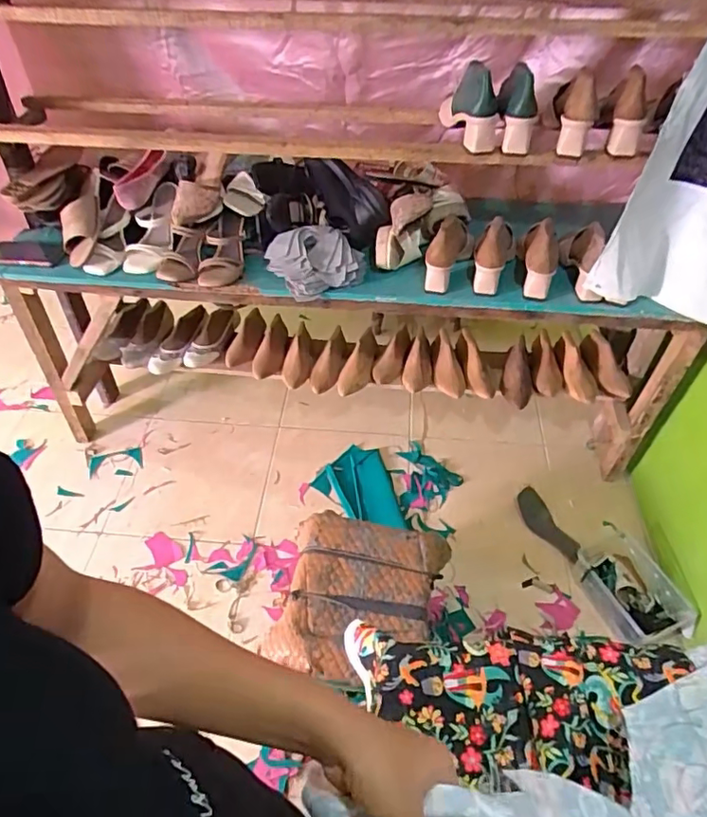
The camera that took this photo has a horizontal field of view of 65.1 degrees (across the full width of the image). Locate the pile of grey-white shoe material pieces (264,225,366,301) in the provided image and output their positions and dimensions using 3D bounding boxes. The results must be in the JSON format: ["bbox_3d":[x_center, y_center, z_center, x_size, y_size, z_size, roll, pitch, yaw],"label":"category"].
[{"bbox_3d":[-0.080,-0.315,1.166,0.188,0.069,0.171,0,48,0],"label":"pile of grey-white shoe material pieces"}]

